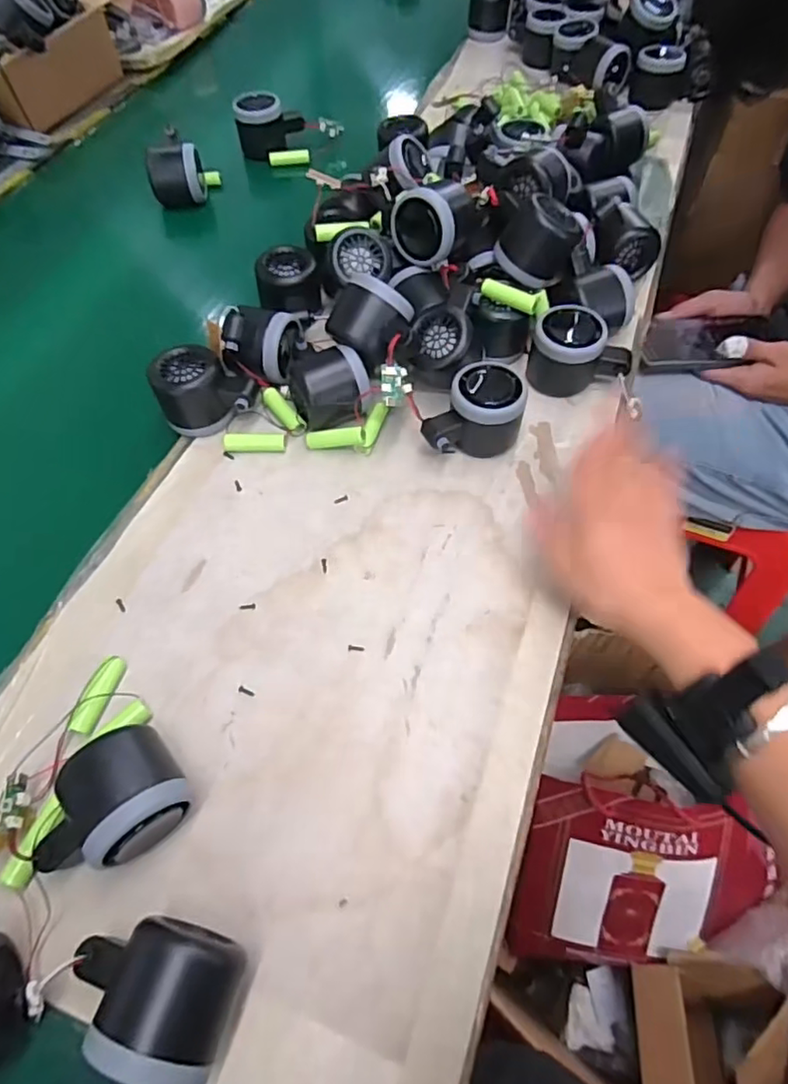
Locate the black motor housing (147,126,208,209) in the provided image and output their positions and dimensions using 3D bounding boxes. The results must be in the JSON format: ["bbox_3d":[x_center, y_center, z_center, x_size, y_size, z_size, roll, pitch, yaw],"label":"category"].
[{"bbox_3d":[-0.250,-0.433,0.690,0.061,0.068,0.064,1,56,1],"label":"black motor housing"}]

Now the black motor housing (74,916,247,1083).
[{"bbox_3d":[-0.116,0.214,0.282,0.080,0.043,0.062,15,59,10],"label":"black motor housing"}]

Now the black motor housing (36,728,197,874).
[{"bbox_3d":[-0.157,0.147,0.323,0.082,0.054,0.061,-37,64,-20],"label":"black motor housing"}]

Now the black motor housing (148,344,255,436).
[{"bbox_3d":[-0.154,-0.124,0.486,0.078,0.054,0.049,2,59,2],"label":"black motor housing"}]

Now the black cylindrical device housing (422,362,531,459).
[{"bbox_3d":[0.061,-0.101,0.472,0.078,0.058,0.053,-8,58,-4],"label":"black cylindrical device housing"}]

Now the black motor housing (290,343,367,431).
[{"bbox_3d":[-0.053,-0.127,0.480,0.059,0.048,0.066,-15,59,-8],"label":"black motor housing"}]

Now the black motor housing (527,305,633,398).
[{"bbox_3d":[0.157,-0.158,0.505,0.079,0.055,0.062,30,63,18],"label":"black motor housing"}]

